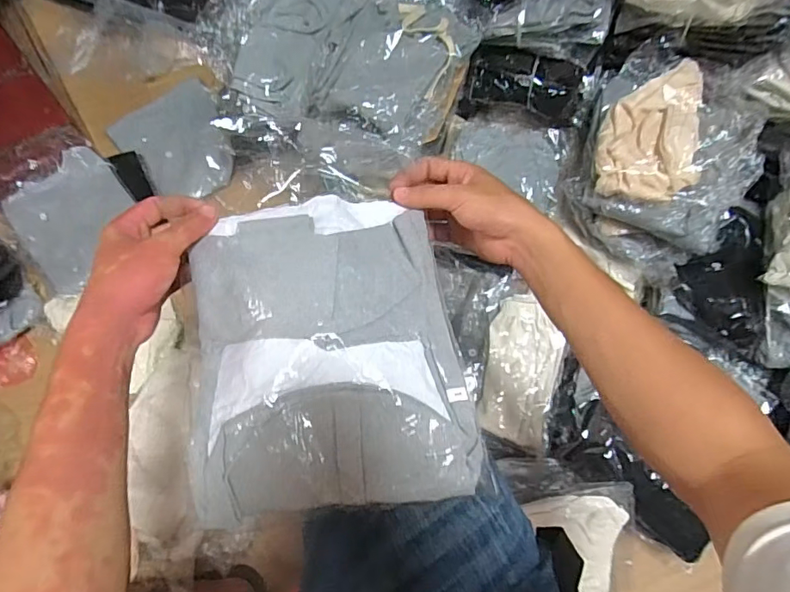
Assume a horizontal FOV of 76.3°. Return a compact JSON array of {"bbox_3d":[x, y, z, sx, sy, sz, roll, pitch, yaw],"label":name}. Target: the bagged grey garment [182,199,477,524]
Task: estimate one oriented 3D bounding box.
[{"bbox_3d":[-0.055,0.037,0.409,0.208,0.044,0.256,-8,70,-6],"label":"bagged grey garment"}]

